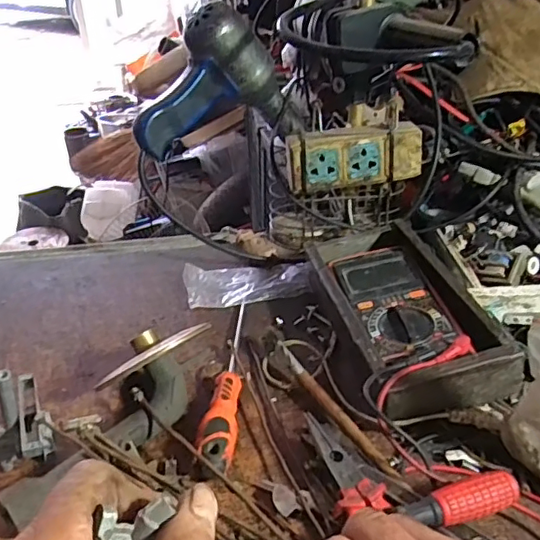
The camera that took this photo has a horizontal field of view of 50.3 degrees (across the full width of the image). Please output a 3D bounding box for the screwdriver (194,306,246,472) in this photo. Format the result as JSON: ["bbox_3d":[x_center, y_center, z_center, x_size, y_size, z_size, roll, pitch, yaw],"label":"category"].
[{"bbox_3d":[-0.029,0.081,0.469,0.025,0.021,0.197,2,33,6],"label":"screwdriver"}]

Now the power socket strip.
[{"bbox_3d":[0.083,-0.113,0.576,0.131,0.055,0.027,-4,33,-4],"label":"power socket strip"}]

